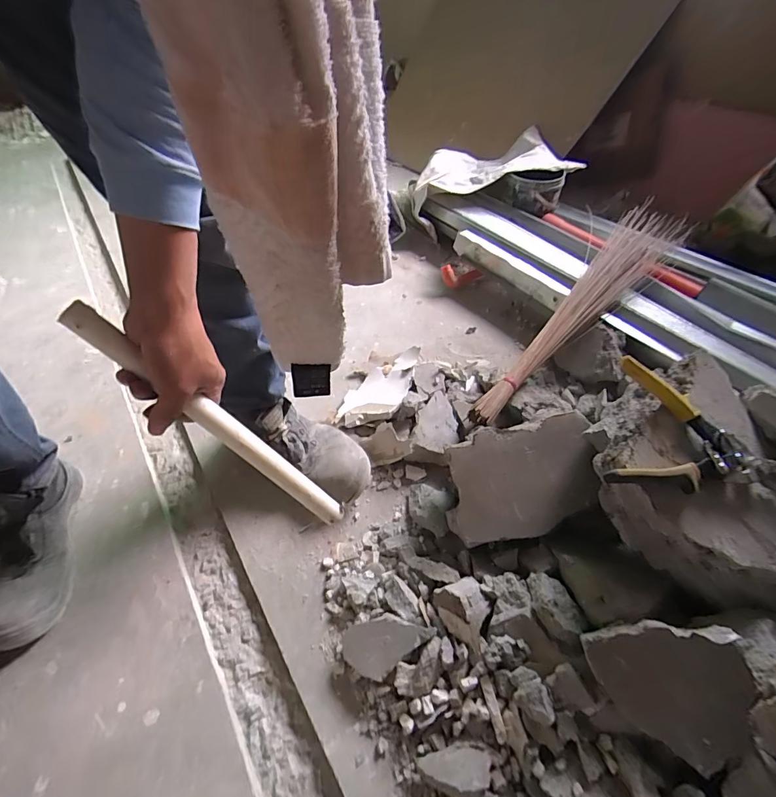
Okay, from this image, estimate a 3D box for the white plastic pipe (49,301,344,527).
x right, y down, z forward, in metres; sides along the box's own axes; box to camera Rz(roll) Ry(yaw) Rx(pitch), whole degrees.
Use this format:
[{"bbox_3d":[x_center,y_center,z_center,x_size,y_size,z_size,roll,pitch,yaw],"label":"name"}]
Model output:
[{"bbox_3d":[-0.165,0.032,0.420,0.022,0.330,0.025,-26,30,36],"label":"white plastic pipe"}]

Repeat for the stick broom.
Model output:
[{"bbox_3d":[0.417,-0.200,0.900,0.130,0.066,0.763,36,68,29],"label":"stick broom"}]

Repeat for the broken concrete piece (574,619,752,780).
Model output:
[{"bbox_3d":[0.282,0.298,0.421,0.143,0.023,0.124,-1,82,17],"label":"broken concrete piece"}]

